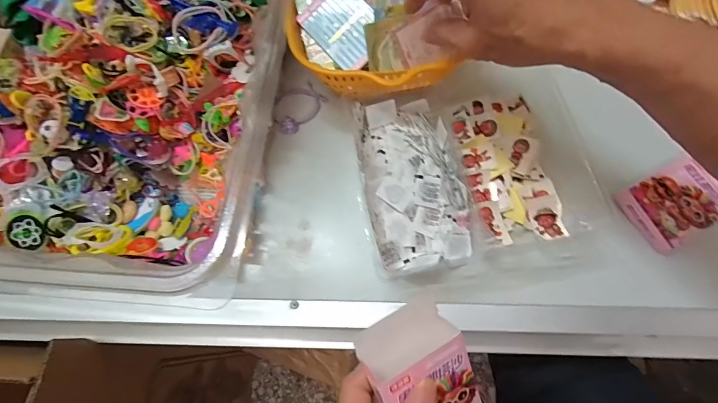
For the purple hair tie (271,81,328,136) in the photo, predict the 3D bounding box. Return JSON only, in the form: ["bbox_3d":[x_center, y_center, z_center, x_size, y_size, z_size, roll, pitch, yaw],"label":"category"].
[{"bbox_3d":[-0.072,-0.111,0.429,0.047,0.010,0.063,42,77,16],"label":"purple hair tie"}]

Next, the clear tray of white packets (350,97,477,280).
[{"bbox_3d":[0.052,-0.022,0.360,0.100,0.049,0.175,-10,70,-1],"label":"clear tray of white packets"}]

